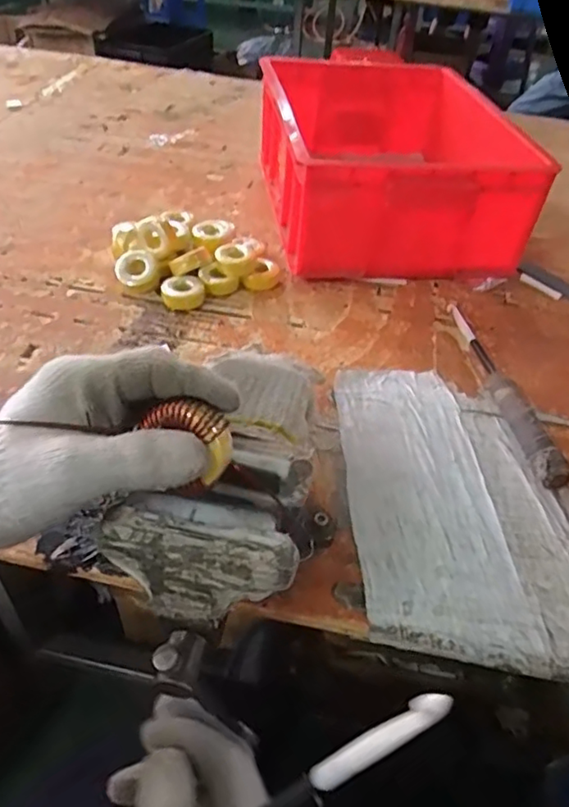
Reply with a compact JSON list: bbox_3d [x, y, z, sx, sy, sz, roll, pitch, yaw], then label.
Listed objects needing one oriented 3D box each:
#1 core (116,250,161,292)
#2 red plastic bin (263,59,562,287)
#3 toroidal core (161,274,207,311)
[{"bbox_3d":[-0.170,-0.154,0.685,0.048,0.014,0.049,-28,87,-1],"label":"core"},{"bbox_3d":[0.156,-0.346,0.852,0.355,0.149,0.435,1,43,-7],"label":"red plastic bin"},{"bbox_3d":[-0.116,-0.126,0.678,0.050,0.023,0.042,-1,44,-8],"label":"toroidal core"}]

